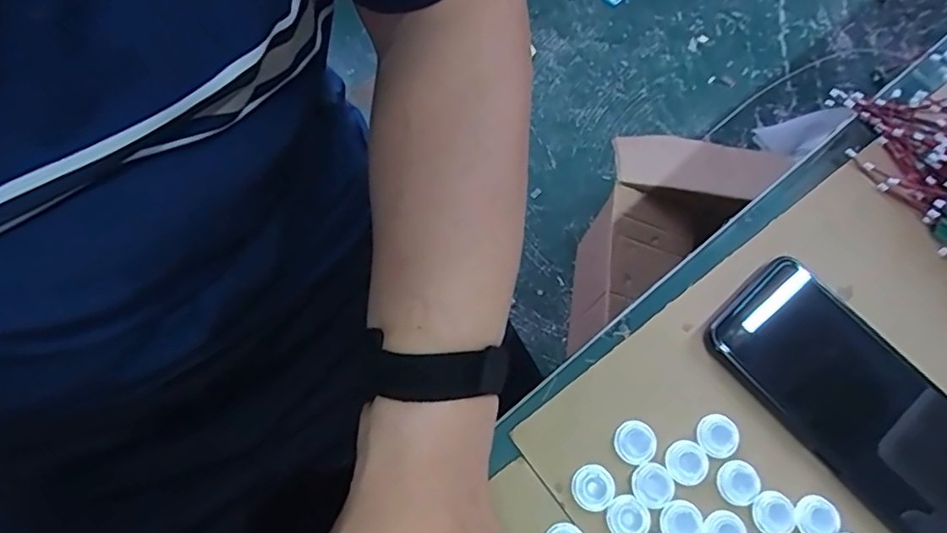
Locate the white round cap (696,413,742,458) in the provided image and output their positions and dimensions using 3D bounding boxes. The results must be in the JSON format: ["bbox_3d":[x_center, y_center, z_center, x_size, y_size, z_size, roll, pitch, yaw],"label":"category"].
[{"bbox_3d":[0.135,0.093,0.322,0.023,0.004,0.022,1,72,-3],"label":"white round cap"}]

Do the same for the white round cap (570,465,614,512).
[{"bbox_3d":[0.064,0.118,0.312,0.022,0.004,0.022,1,72,-3],"label":"white round cap"}]

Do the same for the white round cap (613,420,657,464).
[{"bbox_3d":[0.089,0.096,0.319,0.022,0.004,0.022,1,72,-3],"label":"white round cap"}]

